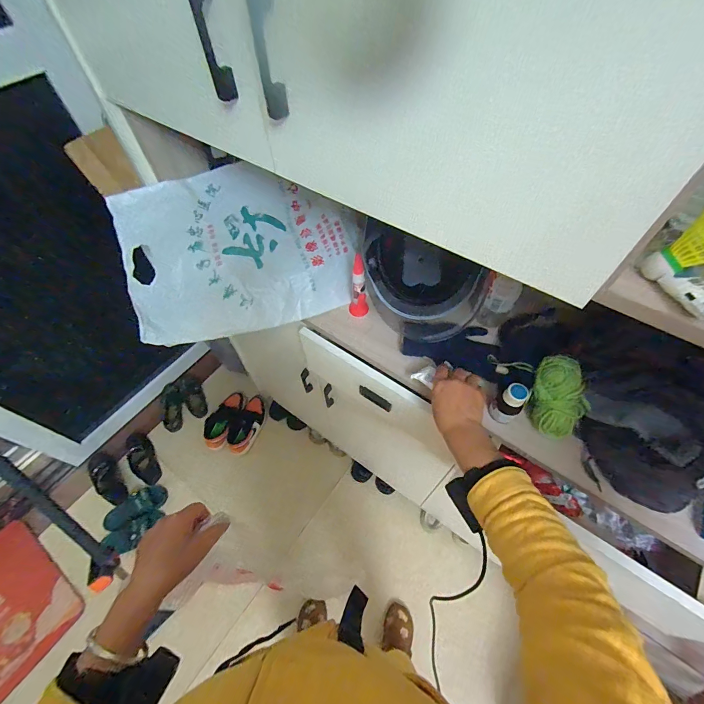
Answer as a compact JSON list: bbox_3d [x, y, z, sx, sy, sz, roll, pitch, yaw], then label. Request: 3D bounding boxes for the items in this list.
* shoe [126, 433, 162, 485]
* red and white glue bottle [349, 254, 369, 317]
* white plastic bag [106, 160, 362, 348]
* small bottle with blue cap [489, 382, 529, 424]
[{"bbox_3d":[-0.908,0.450,1.524,0.117,0.069,0.271,-38,51,-20],"label":"shoe"},{"bbox_3d":[0.013,-0.124,0.683,0.038,0.121,0.046,-1,58,1],"label":"red and white glue bottle"},{"bbox_3d":[-0.207,-0.202,0.682,0.438,0.058,0.326,-16,83,-8],"label":"white plastic bag"},{"bbox_3d":[0.253,0.086,0.570,0.036,0.083,0.040,-36,64,-20],"label":"small bottle with blue cap"}]

